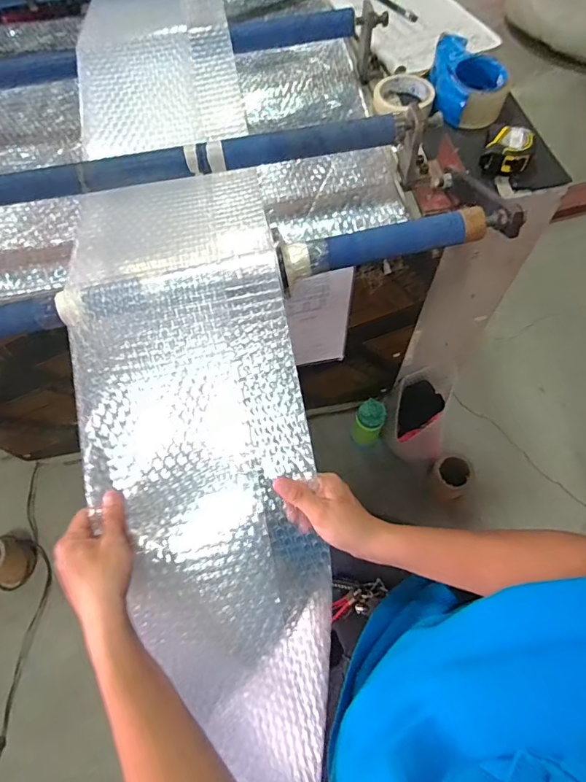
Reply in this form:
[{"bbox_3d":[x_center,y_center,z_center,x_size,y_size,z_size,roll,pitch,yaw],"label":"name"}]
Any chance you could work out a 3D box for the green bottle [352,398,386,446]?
[{"bbox_3d":[0.200,0.084,1.177,0.070,0.200,0.069,-1,64,2],"label":"green bottle"}]

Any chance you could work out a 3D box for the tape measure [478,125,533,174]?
[{"bbox_3d":[0.311,-0.349,0.643,0.066,0.035,0.071,19,67,11],"label":"tape measure"}]

